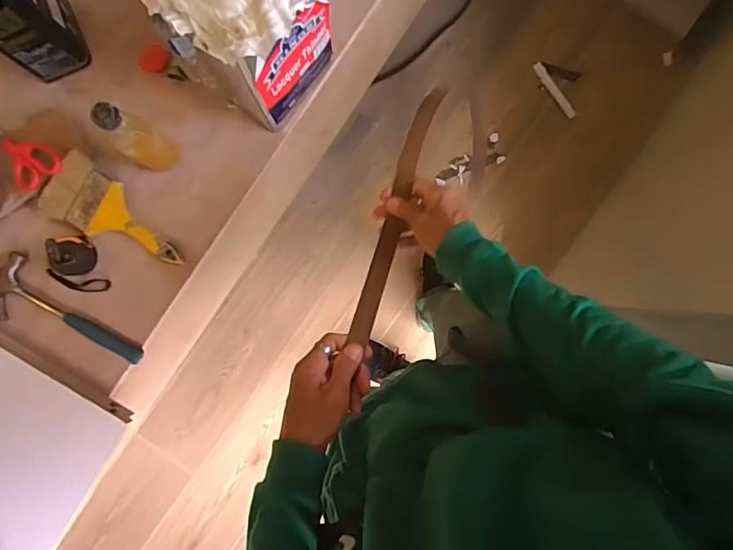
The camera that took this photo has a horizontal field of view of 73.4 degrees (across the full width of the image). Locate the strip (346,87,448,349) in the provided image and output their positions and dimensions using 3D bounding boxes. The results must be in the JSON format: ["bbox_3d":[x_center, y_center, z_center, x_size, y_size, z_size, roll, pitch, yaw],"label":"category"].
[{"bbox_3d":[0.033,-0.071,0.551,0.024,0.044,0.302,17,80,0],"label":"strip"}]

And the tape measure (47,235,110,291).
[{"bbox_3d":[-0.433,-0.017,0.731,0.076,0.031,0.085,-3,88,-1],"label":"tape measure"}]

